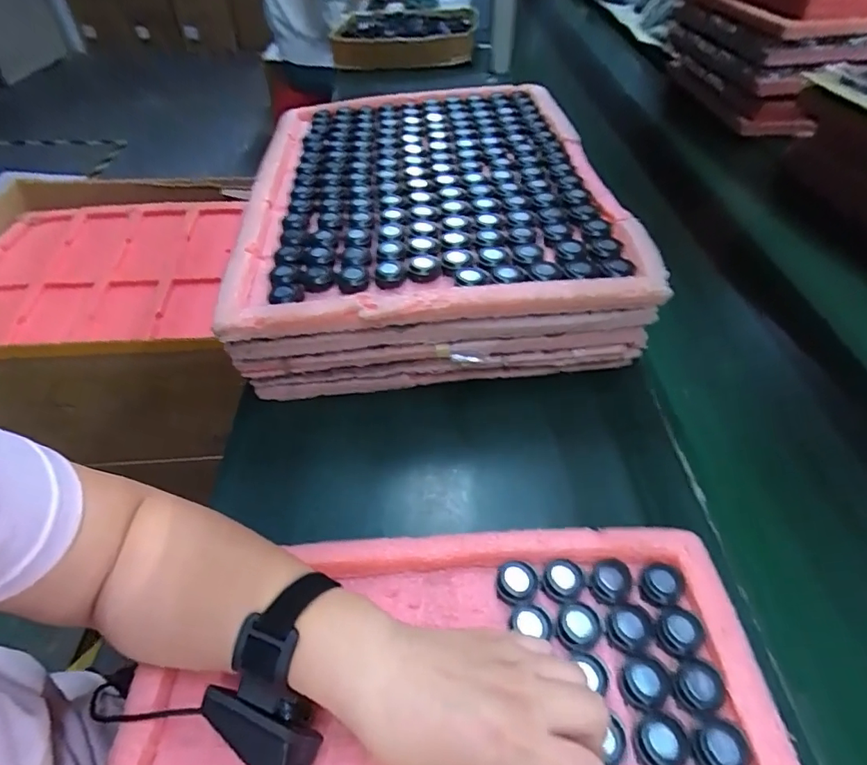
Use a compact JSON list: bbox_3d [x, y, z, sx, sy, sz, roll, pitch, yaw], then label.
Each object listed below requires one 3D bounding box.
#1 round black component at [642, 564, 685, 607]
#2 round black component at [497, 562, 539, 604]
[{"bbox_3d":[0.156,0.137,0.342,0.028,0.007,0.025,-35,53,-24],"label":"round black component"},{"bbox_3d":[0.058,0.136,0.344,0.026,0.010,0.029,19,52,22],"label":"round black component"}]

